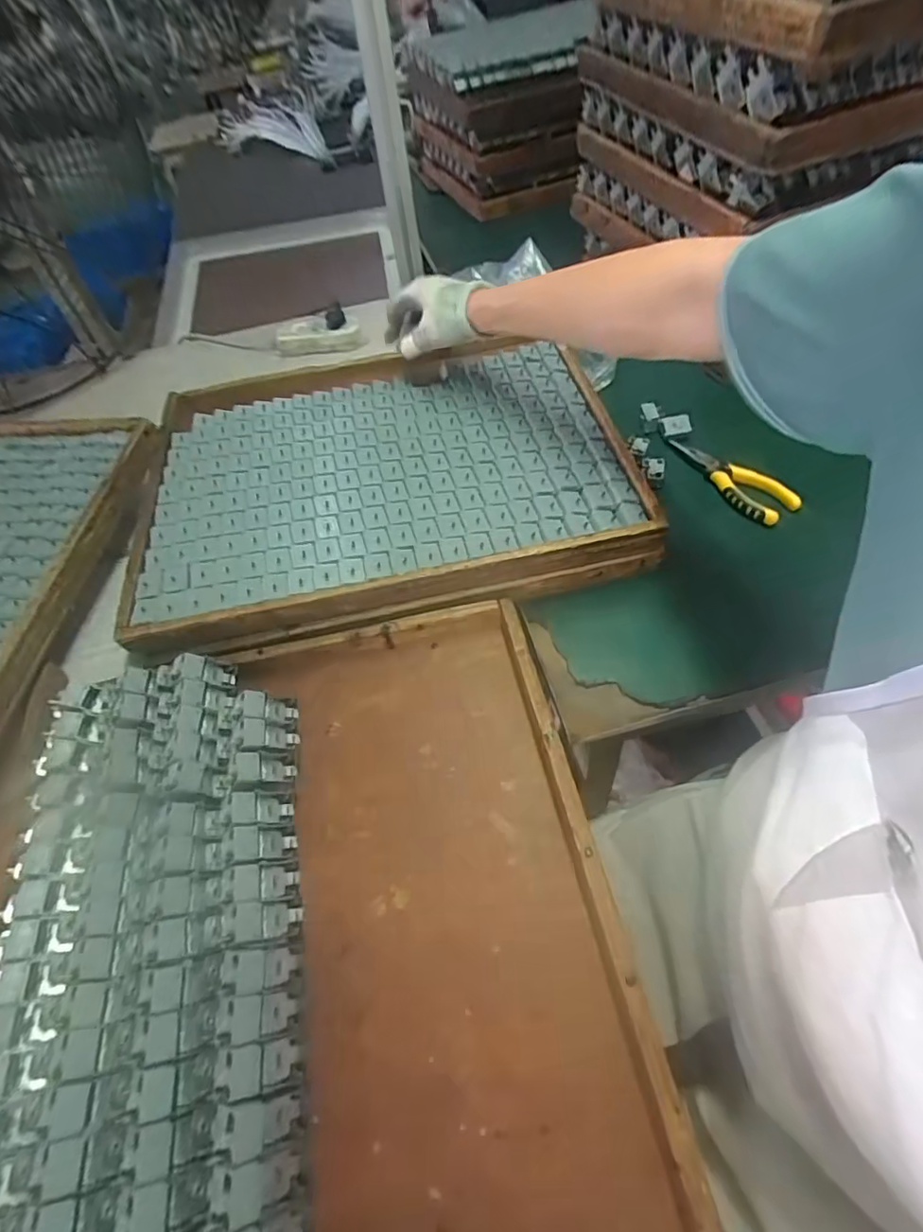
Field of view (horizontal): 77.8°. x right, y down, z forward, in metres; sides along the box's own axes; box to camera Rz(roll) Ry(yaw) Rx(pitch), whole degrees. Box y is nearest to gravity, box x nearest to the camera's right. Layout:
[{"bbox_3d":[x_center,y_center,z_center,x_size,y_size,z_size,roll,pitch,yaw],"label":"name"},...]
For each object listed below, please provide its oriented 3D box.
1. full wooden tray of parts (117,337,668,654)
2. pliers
[{"bbox_3d":[-0.087,-0.164,0.609,0.483,0.036,0.369,-12,57,-4],"label":"full wooden tray of parts"},{"bbox_3d":[0.291,-0.158,0.629,0.055,0.015,0.161,-30,55,-15],"label":"pliers"}]

